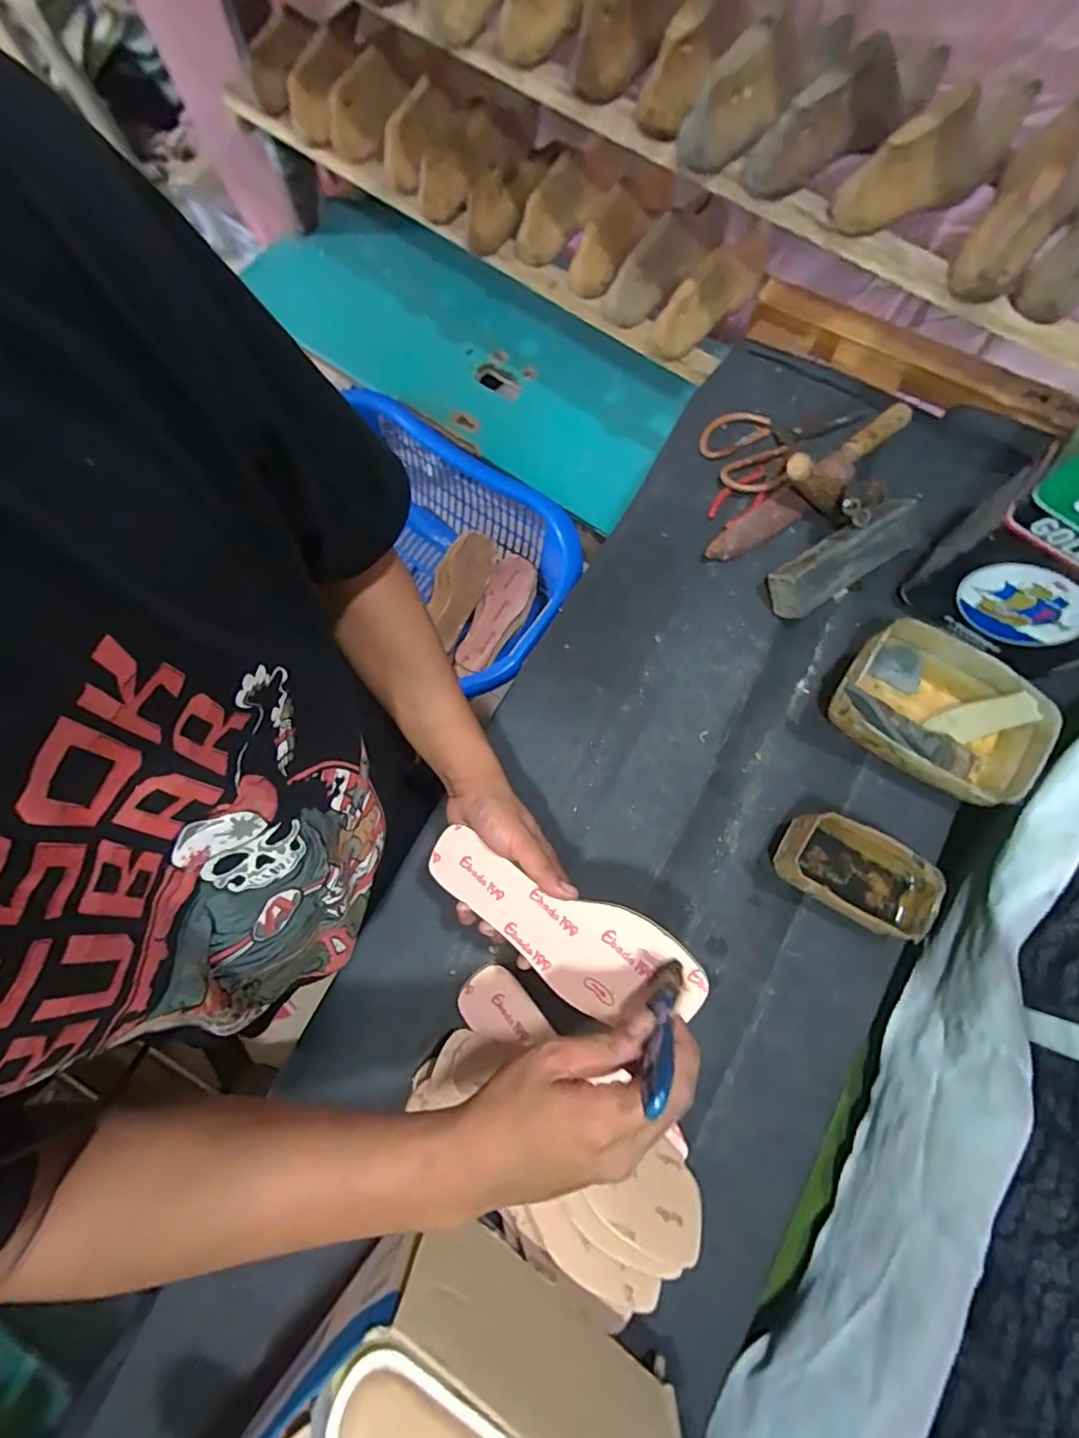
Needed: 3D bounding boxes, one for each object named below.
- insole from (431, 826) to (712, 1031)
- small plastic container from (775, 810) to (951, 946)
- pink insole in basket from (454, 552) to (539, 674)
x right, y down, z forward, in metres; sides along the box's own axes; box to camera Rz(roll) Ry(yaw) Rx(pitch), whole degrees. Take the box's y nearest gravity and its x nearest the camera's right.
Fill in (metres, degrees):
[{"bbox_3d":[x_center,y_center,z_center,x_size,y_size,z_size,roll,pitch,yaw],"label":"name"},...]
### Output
[{"bbox_3d":[0.010,0.170,0.451,0.235,0.005,0.080,20,89,20],"label":"insole"},{"bbox_3d":[0.296,0.147,0.539,0.128,0.066,0.076,29,79,6],"label":"small plastic container"},{"bbox_3d":[-0.080,-0.198,1.062,0.076,0.014,0.239,23,78,5],"label":"pink insole in basket"}]

